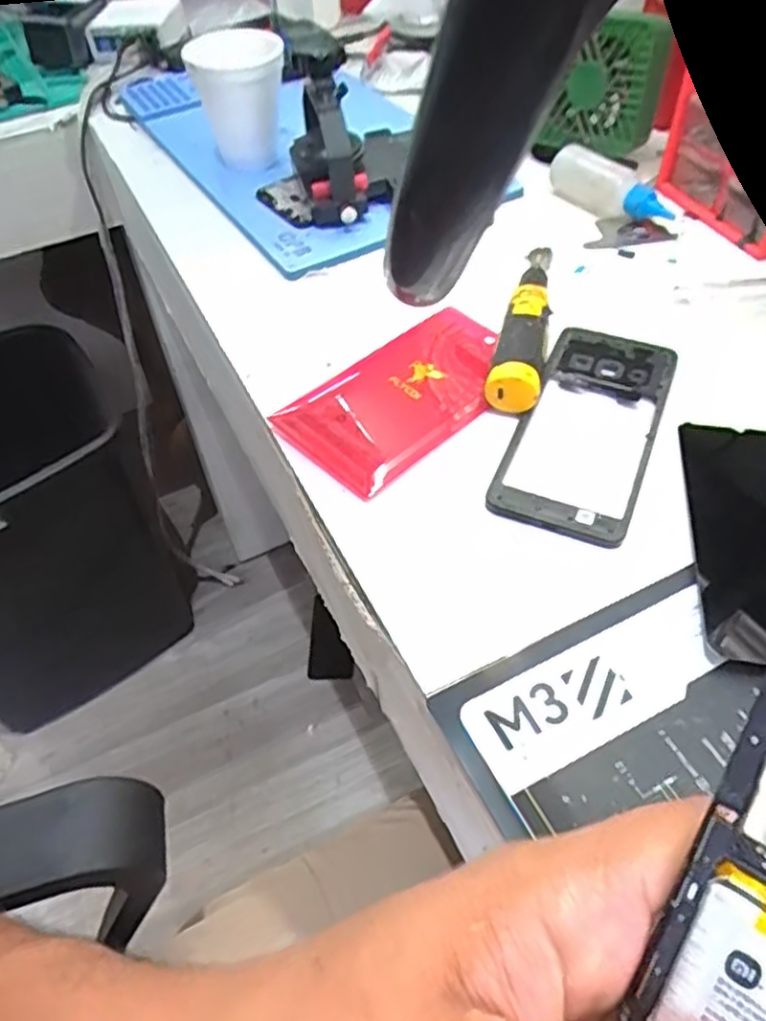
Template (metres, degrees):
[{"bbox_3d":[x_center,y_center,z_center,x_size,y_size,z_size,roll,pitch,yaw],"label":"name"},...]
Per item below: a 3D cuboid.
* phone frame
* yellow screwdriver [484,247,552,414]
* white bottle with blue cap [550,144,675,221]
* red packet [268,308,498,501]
[{"bbox_3d":[0.122,-0.053,0.427,0.075,0.004,0.171,18,54,17],"label":"phone frame"},{"bbox_3d":[0.096,-0.129,0.475,0.031,0.028,0.167,10,52,11],"label":"yellow screwdriver"},{"bbox_3d":[0.177,-0.253,0.569,0.031,0.036,0.101,-29,55,-19],"label":"white bottle with blue cap"},{"bbox_3d":[0.016,-0.074,0.453,0.159,0.013,0.087,-37,64,-25],"label":"red packet"}]

